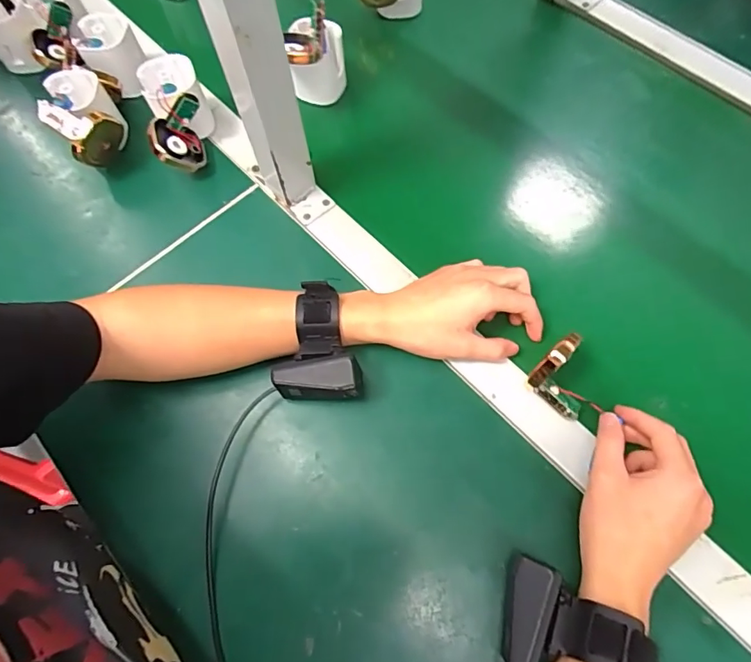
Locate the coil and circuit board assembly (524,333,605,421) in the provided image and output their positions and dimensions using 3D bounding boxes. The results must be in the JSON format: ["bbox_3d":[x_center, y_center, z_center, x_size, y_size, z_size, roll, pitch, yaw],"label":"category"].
[{"bbox_3d":[0.157,0.037,0.384,0.055,0.047,0.050,40,73,16],"label":"coil and circuit board assembly"}]

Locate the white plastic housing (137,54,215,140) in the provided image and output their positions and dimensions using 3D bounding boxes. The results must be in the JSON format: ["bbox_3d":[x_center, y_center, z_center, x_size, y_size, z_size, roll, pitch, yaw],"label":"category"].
[{"bbox_3d":[-0.203,-0.236,0.503,0.056,0.069,0.057,-15,67,-6],"label":"white plastic housing"}]

